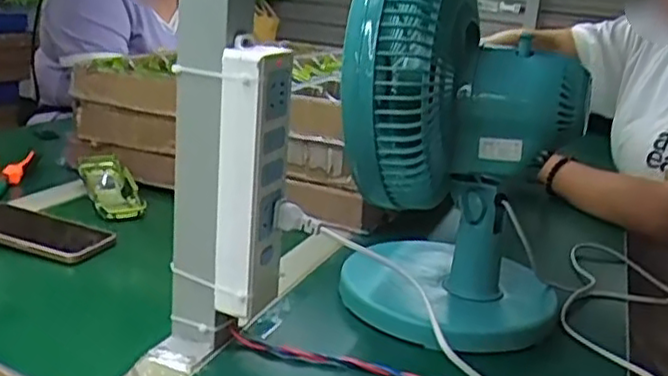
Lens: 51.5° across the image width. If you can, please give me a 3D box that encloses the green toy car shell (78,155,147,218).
[{"bbox_3d":[-0.279,-0.002,0.874,0.063,0.038,0.143,-6,20,-33],"label":"green toy car shell"}]

